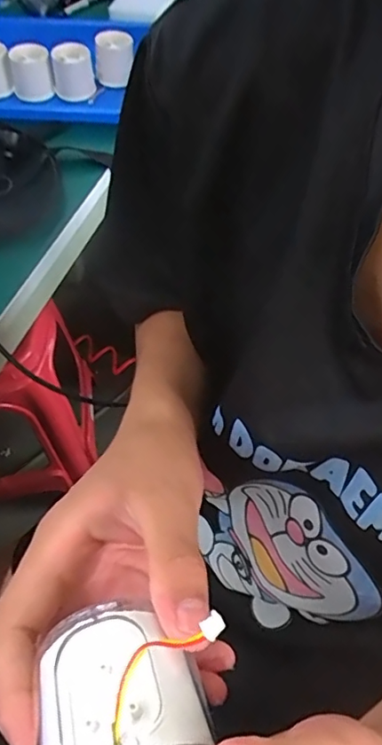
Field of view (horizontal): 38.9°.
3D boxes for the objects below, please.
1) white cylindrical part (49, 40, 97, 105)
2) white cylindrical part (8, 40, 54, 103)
[{"bbox_3d":[-0.159,-0.404,0.724,0.054,0.057,0.046,-13,57,-9],"label":"white cylindrical part"},{"bbox_3d":[-0.212,-0.406,0.723,0.049,0.053,0.056,-8,56,-6],"label":"white cylindrical part"}]

